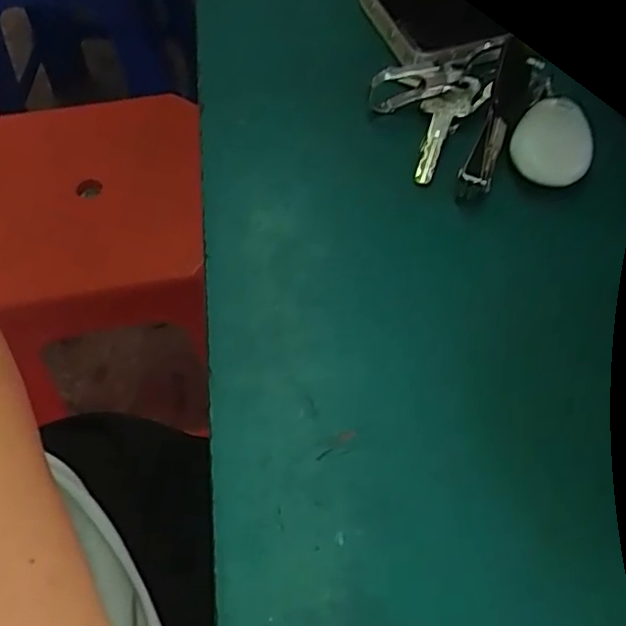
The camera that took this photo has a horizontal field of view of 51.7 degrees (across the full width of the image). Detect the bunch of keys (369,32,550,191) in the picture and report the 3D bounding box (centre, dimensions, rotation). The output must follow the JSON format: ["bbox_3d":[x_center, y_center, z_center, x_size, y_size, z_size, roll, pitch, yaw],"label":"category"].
[{"bbox_3d":[0.068,-0.109,0.314,0.068,0.032,0.096,23,61,14],"label":"bunch of keys"}]

